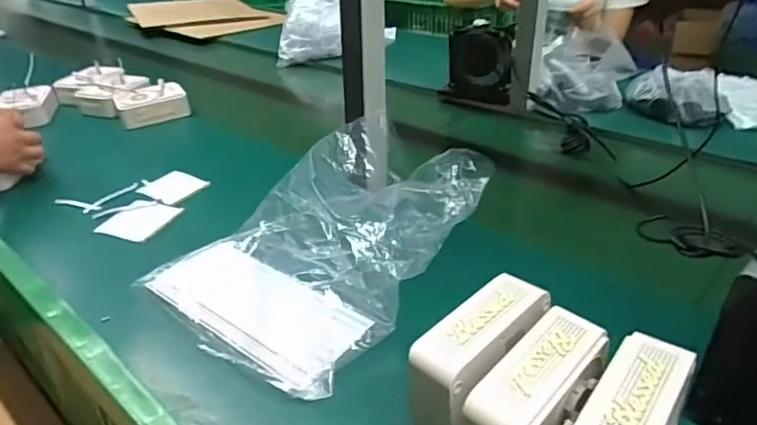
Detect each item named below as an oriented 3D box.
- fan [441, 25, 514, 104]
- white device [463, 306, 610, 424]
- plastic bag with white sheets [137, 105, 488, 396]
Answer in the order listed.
[{"bbox_3d":[0.195,-0.284,1.071,0.139,0.139,0.046,11,33,21],"label":"fan"},{"bbox_3d":[0.114,0.140,0.392,0.126,0.092,0.058,-26,38,-36],"label":"white device"},{"bbox_3d":[-0.060,0.019,0.605,0.323,0.124,0.271,-26,38,-35],"label":"plastic bag with white sheets"}]

